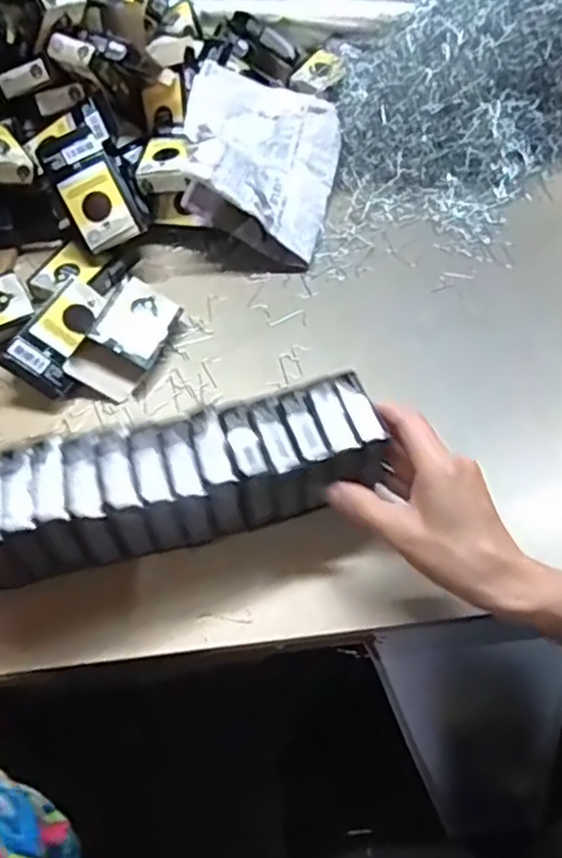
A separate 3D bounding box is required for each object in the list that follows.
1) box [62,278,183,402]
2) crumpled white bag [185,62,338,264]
[{"bbox_3d":[-0.127,-0.075,0.541,0.055,0.030,0.098,34,57,-21],"label":"box"},{"bbox_3d":[-0.026,-0.256,0.633,0.148,0.088,0.184,9,56,7],"label":"crumpled white bag"}]

